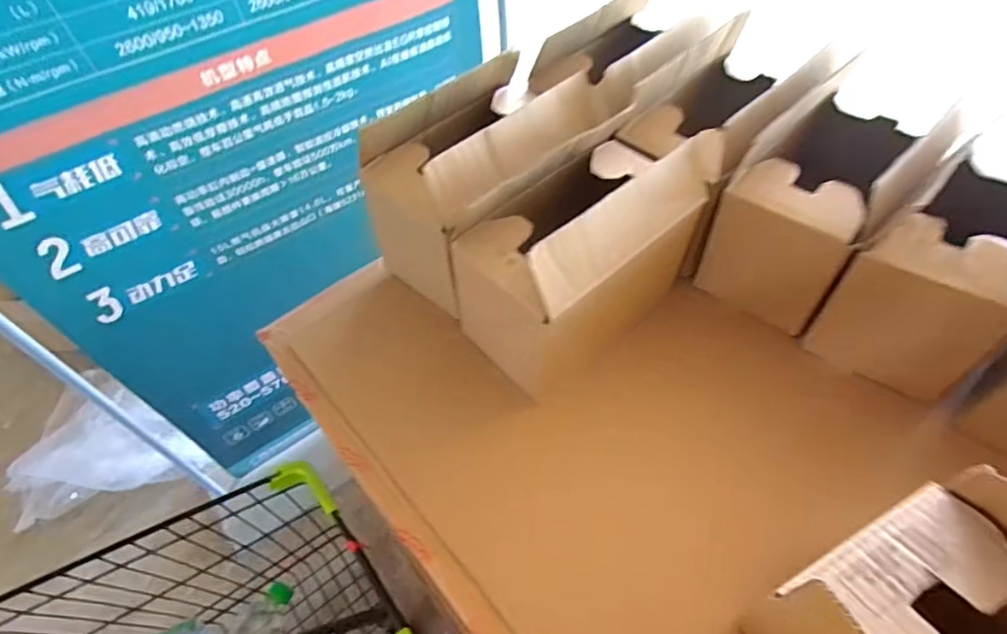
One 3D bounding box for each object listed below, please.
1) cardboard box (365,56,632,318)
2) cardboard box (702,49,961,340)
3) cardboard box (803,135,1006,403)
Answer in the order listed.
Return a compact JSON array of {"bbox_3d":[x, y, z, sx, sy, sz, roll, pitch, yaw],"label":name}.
[{"bbox_3d":[0.003,-0.159,0.631,0.280,0.187,0.168,-33,59,-20],"label":"cardboard box"},{"bbox_3d":[0.346,-0.120,0.599,0.189,0.211,0.140,-37,60,-22],"label":"cardboard box"},{"bbox_3d":[0.443,-0.049,0.539,0.178,0.216,0.140,-37,60,-22],"label":"cardboard box"}]

